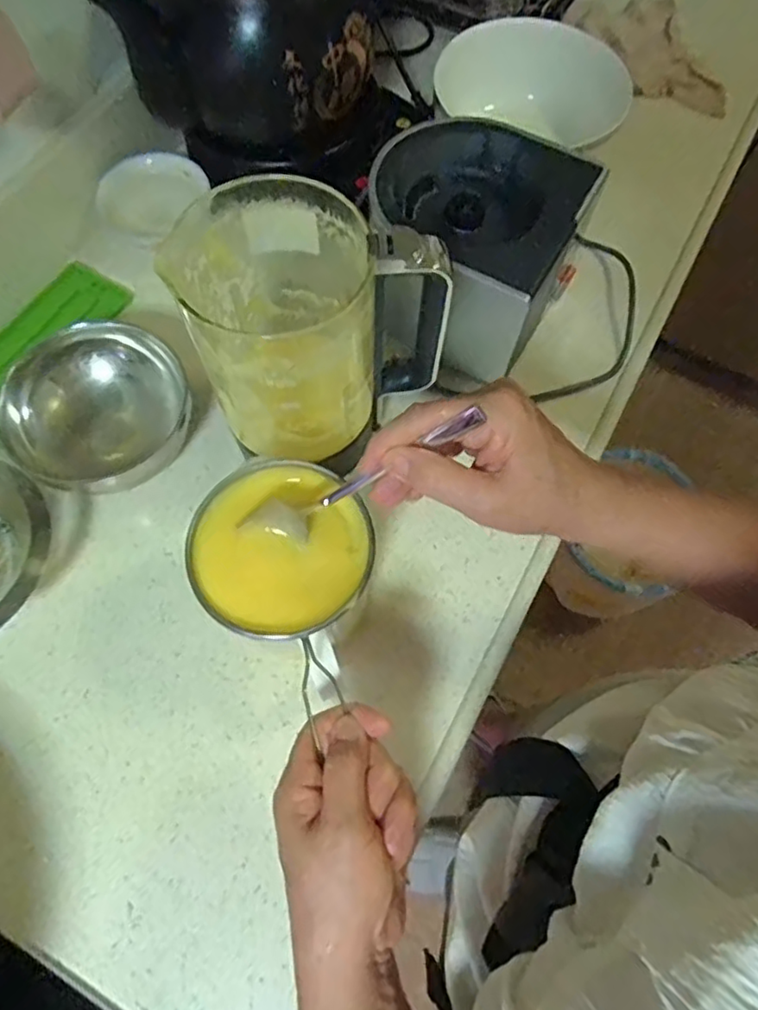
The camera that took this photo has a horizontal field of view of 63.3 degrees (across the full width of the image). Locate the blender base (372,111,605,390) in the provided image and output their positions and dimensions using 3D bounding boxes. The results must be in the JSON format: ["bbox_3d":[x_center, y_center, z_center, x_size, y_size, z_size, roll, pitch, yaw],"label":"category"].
[{"bbox_3d":[0.080,-0.235,0.570,0.167,0.136,0.166,27,69,9],"label":"blender base"}]

